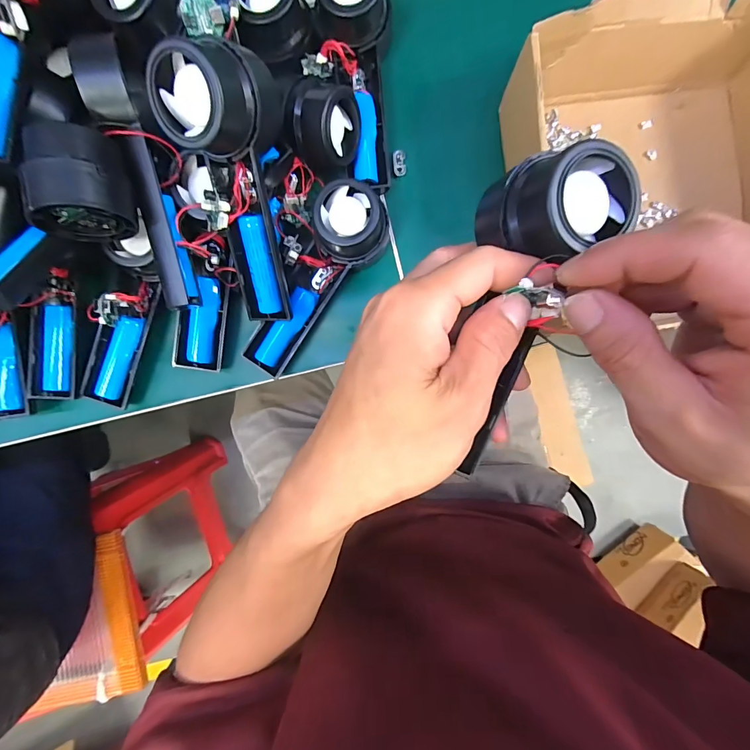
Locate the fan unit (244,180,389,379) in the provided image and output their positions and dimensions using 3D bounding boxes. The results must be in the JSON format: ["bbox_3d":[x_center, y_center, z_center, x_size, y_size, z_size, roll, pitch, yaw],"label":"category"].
[{"bbox_3d":[-0.047,-0.071,0.292,0.048,0.035,0.156,35,102,1],"label":"fan unit"}]

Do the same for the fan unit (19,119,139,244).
[{"bbox_3d":[-0.173,-0.114,0.223,0.050,0.044,0.057,2,89,0],"label":"fan unit"}]

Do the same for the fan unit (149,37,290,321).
[{"bbox_3d":[-0.087,-0.111,0.241,0.063,0.045,0.160,-4,124,0],"label":"fan unit"}]

